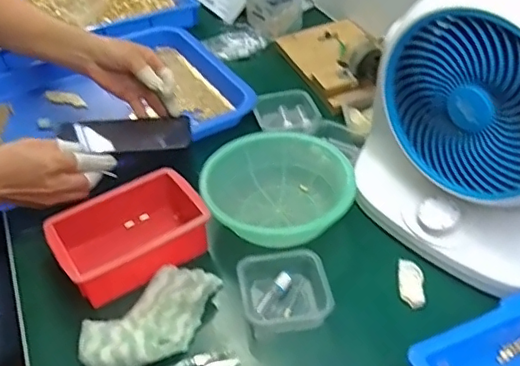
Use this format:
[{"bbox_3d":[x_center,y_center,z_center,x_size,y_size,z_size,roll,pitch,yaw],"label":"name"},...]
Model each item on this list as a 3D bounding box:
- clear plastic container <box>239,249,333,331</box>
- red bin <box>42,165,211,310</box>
[{"bbox_3d":[0.024,0.108,0.556,0.080,0.038,0.084,-7,42,-4],"label":"clear plastic container"},{"bbox_3d":[-0.132,0.057,0.606,0.157,0.064,0.101,-24,46,-22],"label":"red bin"}]

